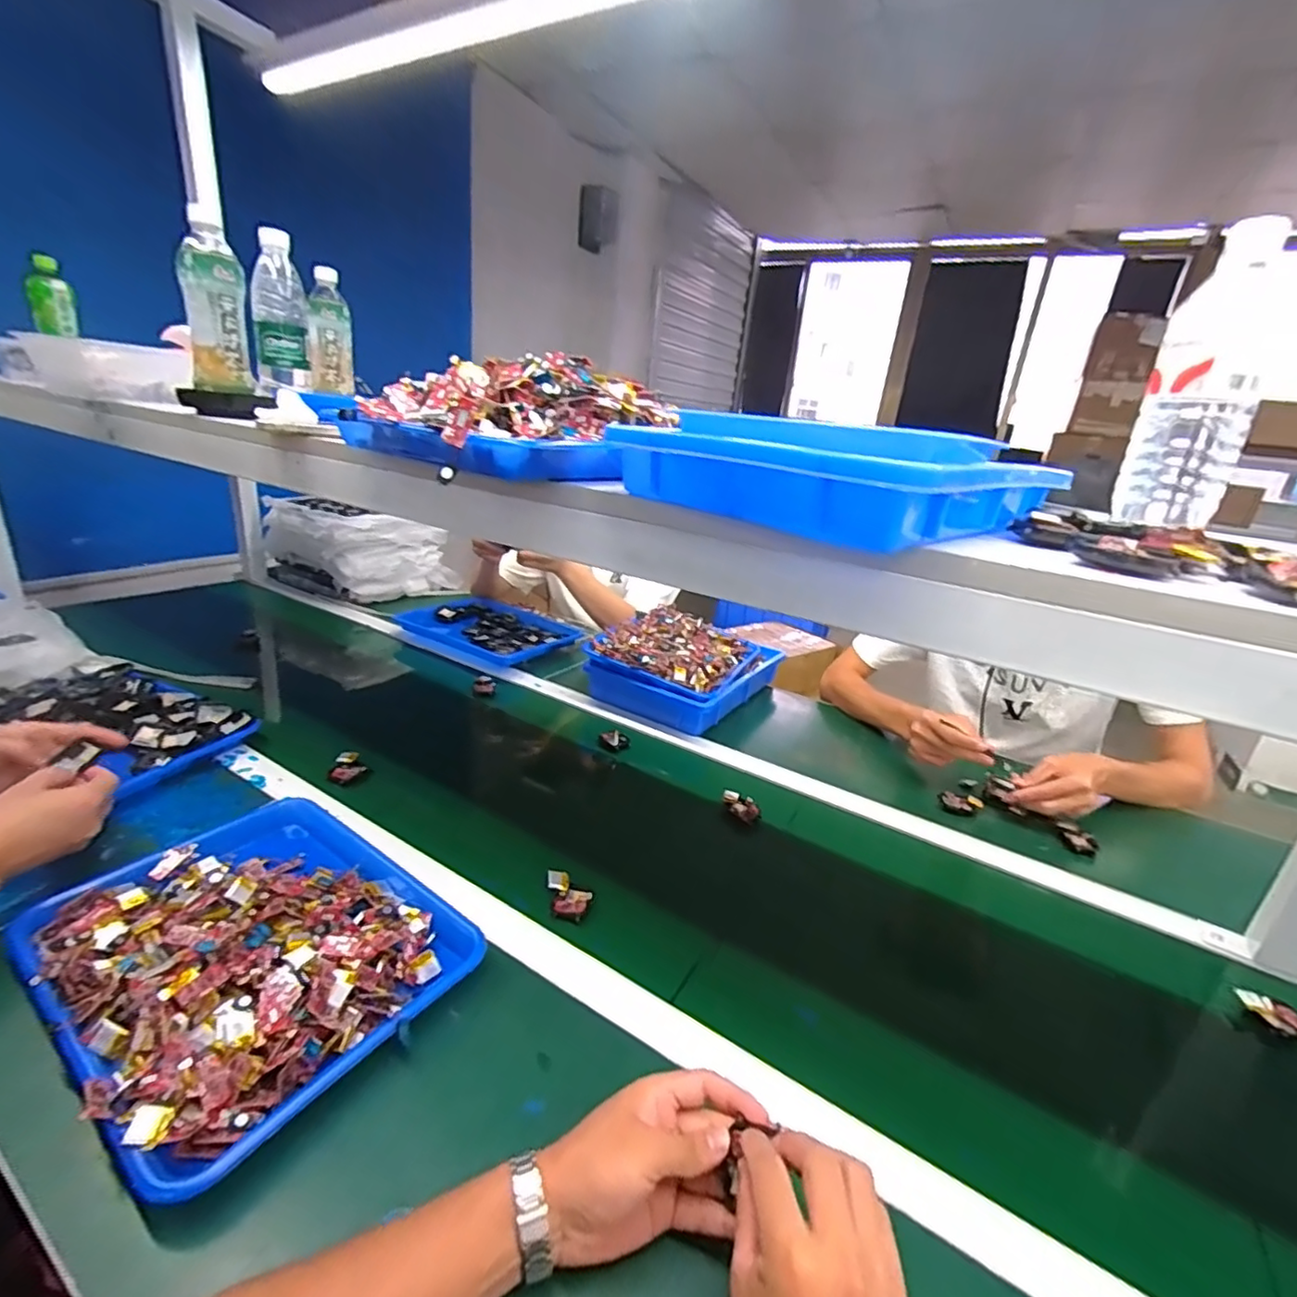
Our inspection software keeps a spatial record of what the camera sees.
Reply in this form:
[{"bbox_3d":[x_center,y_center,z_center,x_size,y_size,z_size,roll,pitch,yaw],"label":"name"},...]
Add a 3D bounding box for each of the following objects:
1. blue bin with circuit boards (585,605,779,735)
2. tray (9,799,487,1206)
[{"bbox_3d":[0.071,0.023,1.129,0.259,0.101,0.311,16,23,26],"label":"blue bin with circuit boards"},{"bbox_3d":[-0.338,0.246,0.529,0.335,0.060,0.258,19,25,32],"label":"tray"}]

